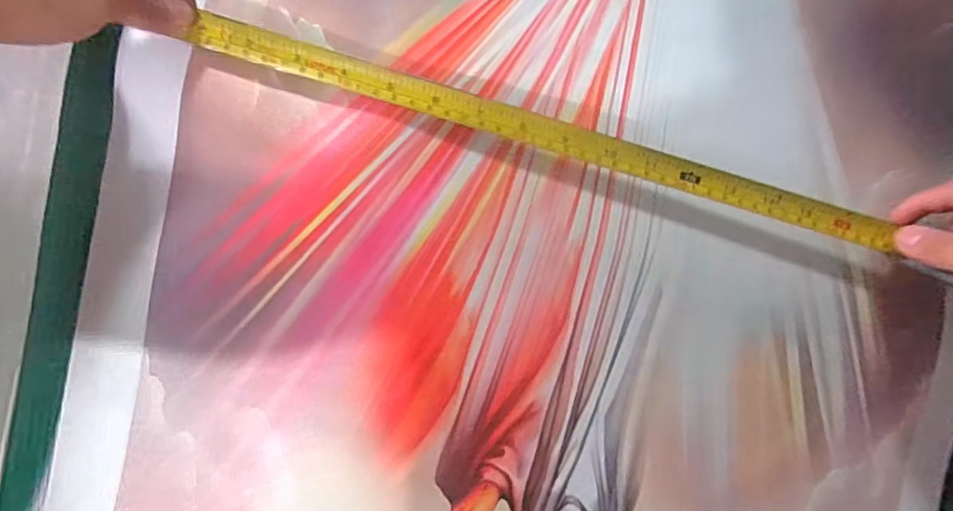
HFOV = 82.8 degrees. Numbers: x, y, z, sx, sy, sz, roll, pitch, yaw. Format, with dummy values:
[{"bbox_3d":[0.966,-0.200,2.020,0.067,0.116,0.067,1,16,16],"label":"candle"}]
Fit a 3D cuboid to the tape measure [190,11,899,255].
[{"bbox_3d":[0.052,-0.065,0.306,0.404,0.010,0.018,16,89,-7],"label":"tape measure"}]

